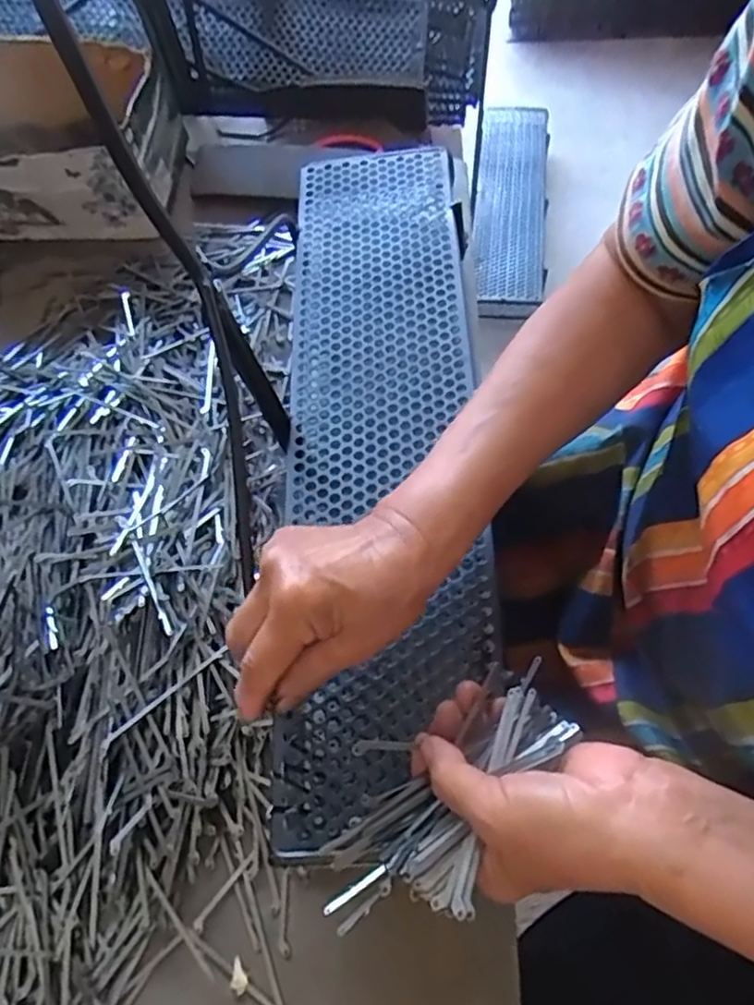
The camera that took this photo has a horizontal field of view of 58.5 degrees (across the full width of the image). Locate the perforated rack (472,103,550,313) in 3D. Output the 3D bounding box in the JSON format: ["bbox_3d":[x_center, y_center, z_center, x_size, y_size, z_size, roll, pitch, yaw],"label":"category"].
[{"bbox_3d":[0.274,-0.616,1.371,0.147,0.031,0.564,10,66,-4],"label":"perforated rack"}]

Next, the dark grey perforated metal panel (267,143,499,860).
[{"bbox_3d":[0.001,-0.076,0.511,0.146,0.026,0.581,0,61,1],"label":"dark grey perforated metal panel"}]

